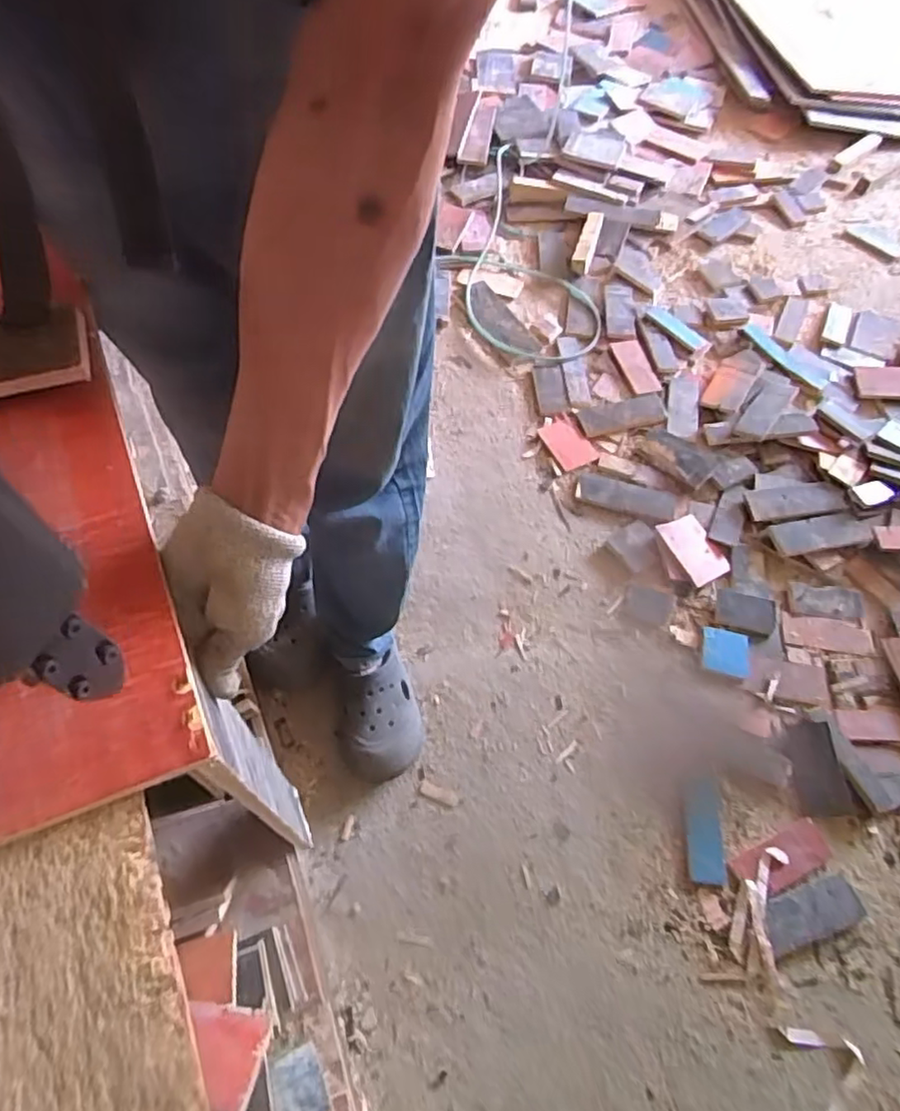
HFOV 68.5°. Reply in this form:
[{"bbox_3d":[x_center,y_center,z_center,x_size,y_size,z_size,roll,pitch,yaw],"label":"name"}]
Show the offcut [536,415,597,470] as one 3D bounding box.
[{"bbox_3d":[0.229,-0.222,1.312,0.081,0.011,0.124,-21,64,-14],"label":"offcut"}]

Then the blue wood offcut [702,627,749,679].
[{"bbox_3d":[0.454,0.159,1.090,0.071,0.010,0.075,3,83,17],"label":"blue wood offcut"}]

